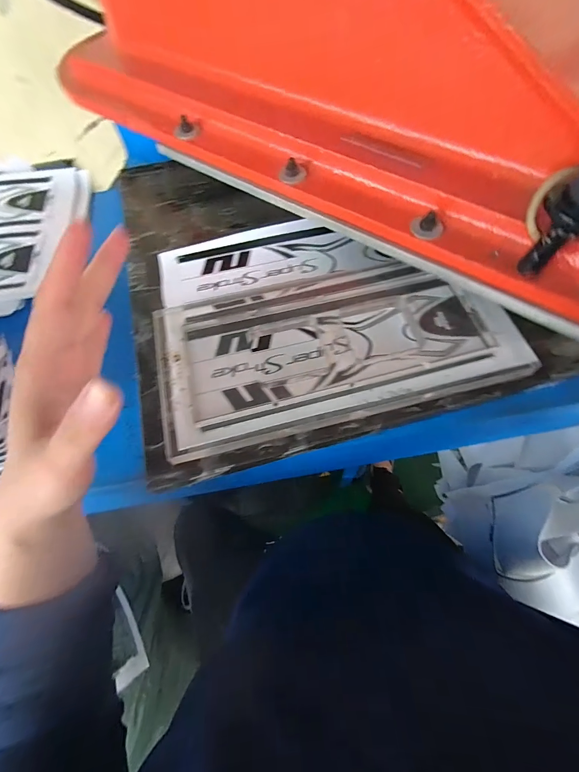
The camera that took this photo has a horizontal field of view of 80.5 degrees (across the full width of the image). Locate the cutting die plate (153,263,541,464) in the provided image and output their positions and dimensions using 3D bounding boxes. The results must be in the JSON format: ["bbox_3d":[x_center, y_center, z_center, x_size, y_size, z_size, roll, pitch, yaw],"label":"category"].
[{"bbox_3d":[0.039,-0.045,0.322,0.314,0.021,0.158,-14,64,-4],"label":"cutting die plate"}]

